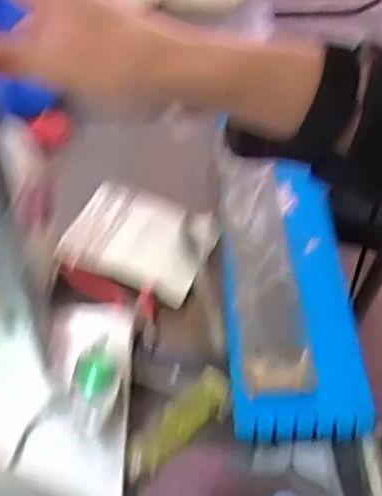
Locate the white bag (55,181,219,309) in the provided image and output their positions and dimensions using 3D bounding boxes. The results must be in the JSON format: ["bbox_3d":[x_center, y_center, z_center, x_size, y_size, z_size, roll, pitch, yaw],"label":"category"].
[{"bbox_3d":[-0.039,-0.009,0.509,0.099,0.020,0.075,15,47,15],"label":"white bag"}]

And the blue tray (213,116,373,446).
[{"bbox_3d":[0.066,0.018,0.485,0.083,0.018,0.239,-1,45,0],"label":"blue tray"}]

